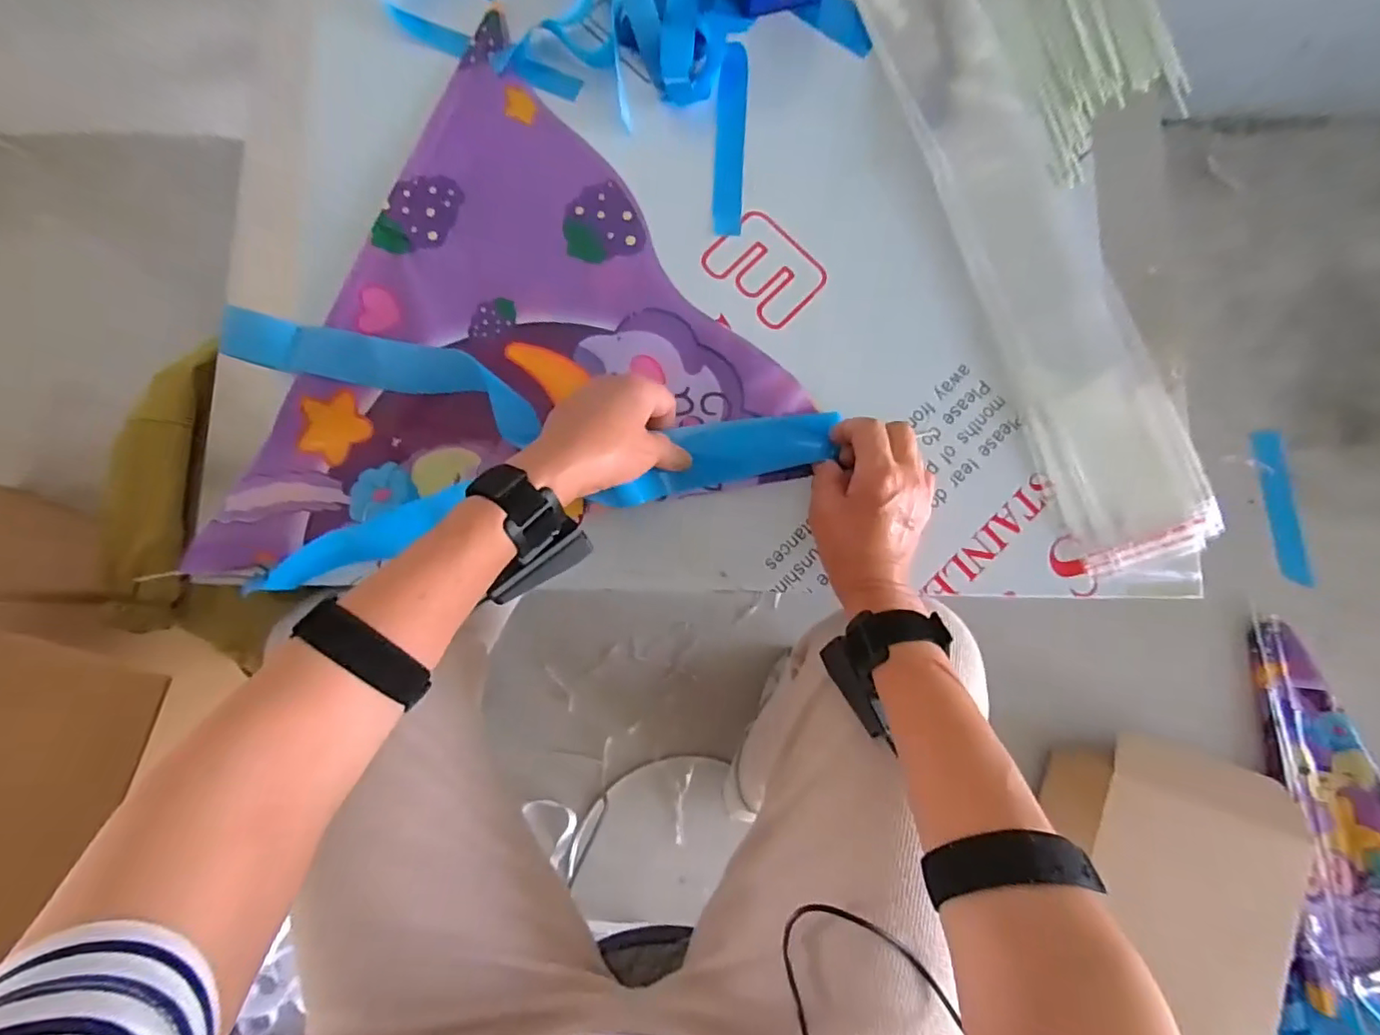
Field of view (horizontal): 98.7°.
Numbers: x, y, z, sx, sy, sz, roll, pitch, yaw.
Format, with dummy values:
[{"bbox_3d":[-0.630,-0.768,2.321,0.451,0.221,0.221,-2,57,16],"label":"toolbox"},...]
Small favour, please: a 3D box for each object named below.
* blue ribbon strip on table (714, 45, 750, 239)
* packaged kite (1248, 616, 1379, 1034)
[{"bbox_3d":[0.035,-0.322,0.504,0.025,0.013,0.166,3,82,3],"label":"blue ribbon strip on table"},{"bbox_3d":[0.869,0.542,0.781,0.259,0.054,0.753,12,83,4],"label":"packaged kite"}]

